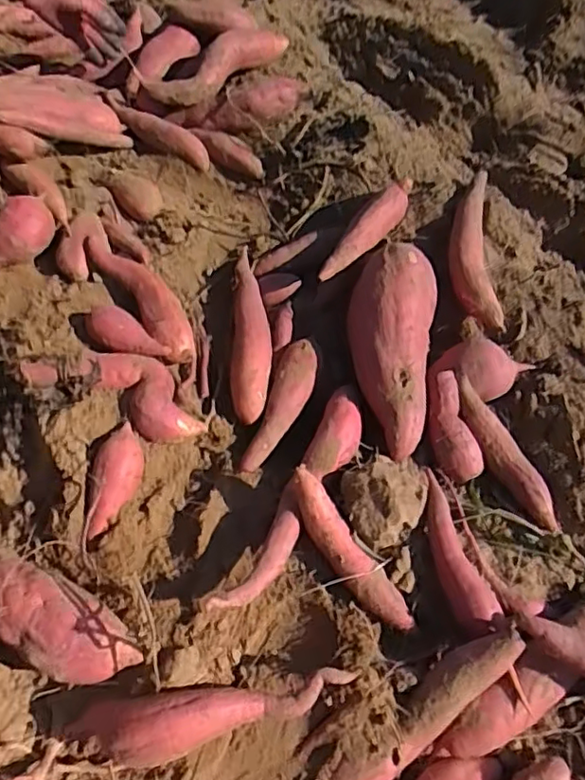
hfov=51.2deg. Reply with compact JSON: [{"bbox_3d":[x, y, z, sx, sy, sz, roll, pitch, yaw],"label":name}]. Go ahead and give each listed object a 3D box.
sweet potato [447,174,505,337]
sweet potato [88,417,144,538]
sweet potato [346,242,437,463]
[{"bbox_3d":[0.225,-0.186,0.769,0.061,0.036,0.261,4,60,2],"label":"sweet potato"},{"bbox_3d":[-0.183,0.091,0.635,0.043,0.033,0.114,7,60,3],"label":"sweet potato"},{"bbox_3d":[0.109,-0.058,0.689,0.101,0.063,0.259,10,60,5],"label":"sweet potato"}]

